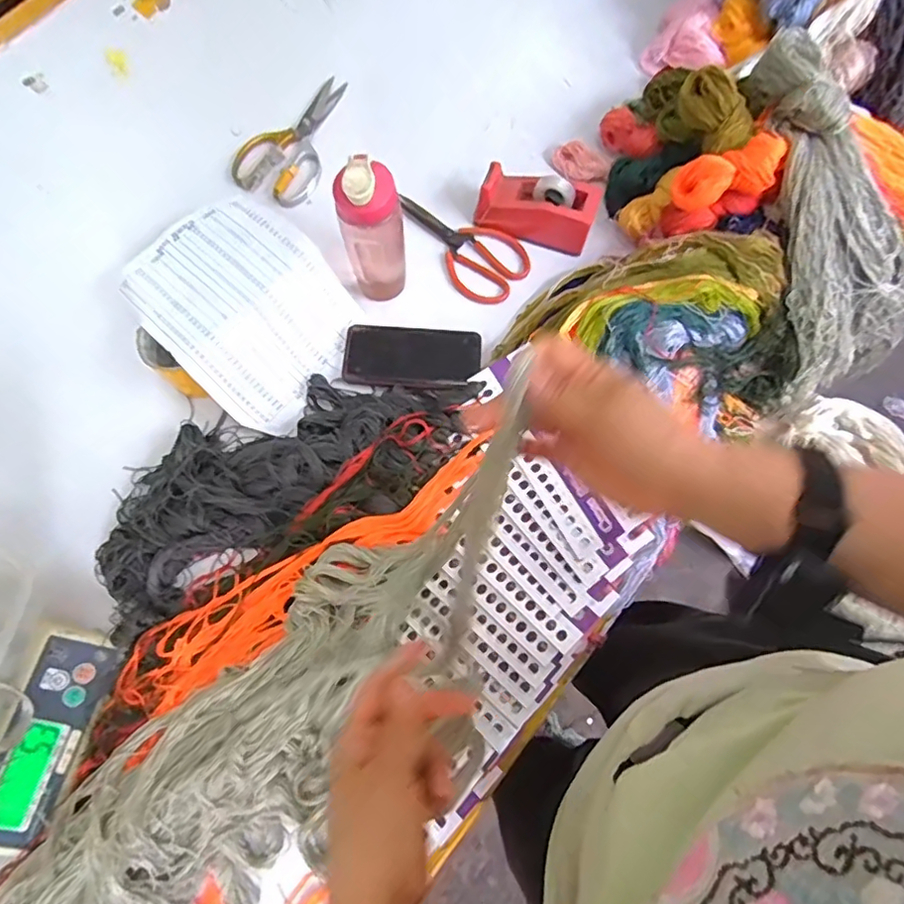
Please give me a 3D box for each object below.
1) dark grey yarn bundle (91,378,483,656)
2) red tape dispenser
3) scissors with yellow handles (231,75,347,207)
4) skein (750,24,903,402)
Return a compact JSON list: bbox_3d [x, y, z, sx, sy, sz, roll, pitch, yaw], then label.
[{"bbox_3d":[-0.184,0.022,0.653,0.450,0.046,0.188,-25,75,-7],"label":"dark grey yarn bundle"},{"bbox_3d":[0.108,-0.315,0.747,0.150,0.066,0.056,18,74,5],"label":"red tape dispenser"},{"bbox_3d":[-0.204,-0.441,0.798,0.104,0.025,0.217,24,75,7],"label":"scissors with yellow handles"},{"bbox_3d":[0.433,-0.275,0.666,0.159,0.088,0.395,-19,100,-5],"label":"skein"}]

